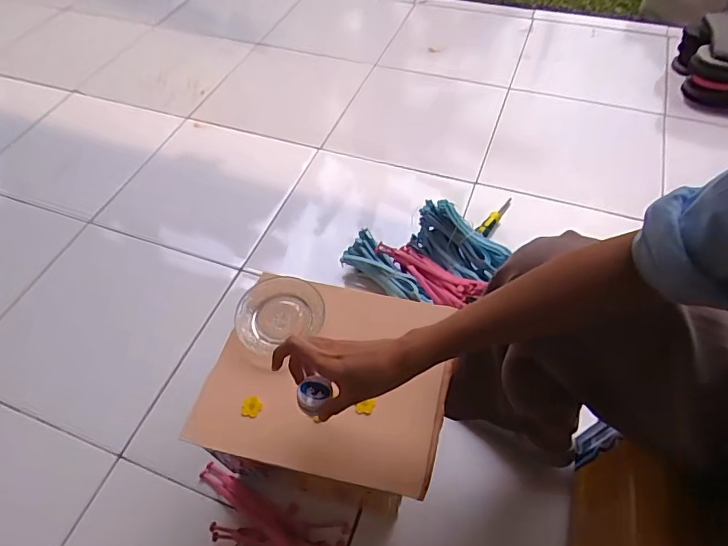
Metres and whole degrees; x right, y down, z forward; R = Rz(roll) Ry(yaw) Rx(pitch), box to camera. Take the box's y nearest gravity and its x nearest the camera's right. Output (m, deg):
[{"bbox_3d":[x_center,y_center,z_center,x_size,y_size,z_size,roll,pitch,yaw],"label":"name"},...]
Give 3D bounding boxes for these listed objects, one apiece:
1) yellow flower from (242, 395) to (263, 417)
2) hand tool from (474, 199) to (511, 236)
[{"bbox_3d":[-0.132,0.157,0.554,0.023,0.004,0.024,3,55,6],"label":"yellow flower"},{"bbox_3d":[0.277,-0.118,0.993,0.024,0.021,0.144,29,47,22],"label":"hand tool"}]

